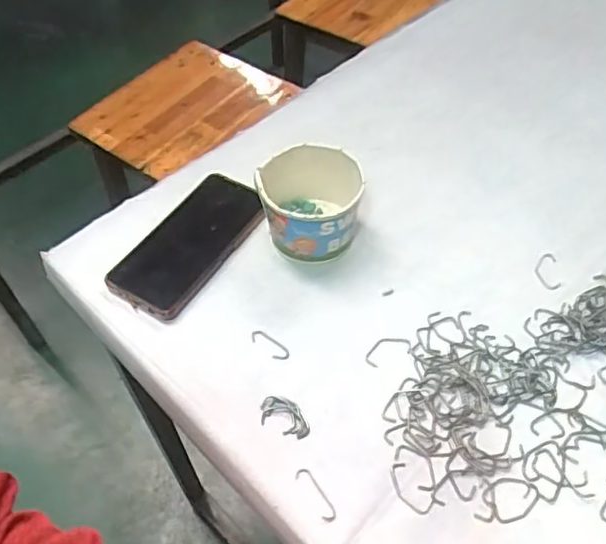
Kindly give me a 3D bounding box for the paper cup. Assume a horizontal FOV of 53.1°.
[{"bbox_3d":[0.006,-0.060,0.559,0.088,0.072,0.084,0,55,1],"label":"paper cup"}]

